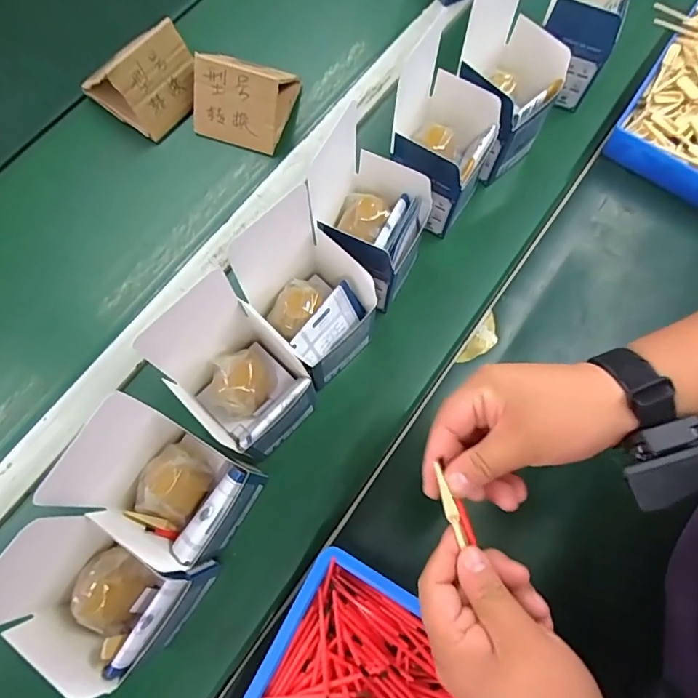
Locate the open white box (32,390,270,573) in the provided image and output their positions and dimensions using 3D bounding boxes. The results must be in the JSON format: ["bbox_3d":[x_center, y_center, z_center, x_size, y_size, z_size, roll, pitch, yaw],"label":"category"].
[{"bbox_3d":[-0.131,0.108,0.363,0.087,0.154,0.090,33,74,9],"label":"open white box"}]

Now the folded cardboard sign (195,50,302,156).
[{"bbox_3d":[-0.123,-0.306,0.559,0.104,0.076,0.108,14,72,3],"label":"folded cardboard sign"}]

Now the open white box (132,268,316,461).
[{"bbox_3d":[-0.090,0.031,0.407,0.105,0.151,0.088,41,76,11],"label":"open white box"}]

